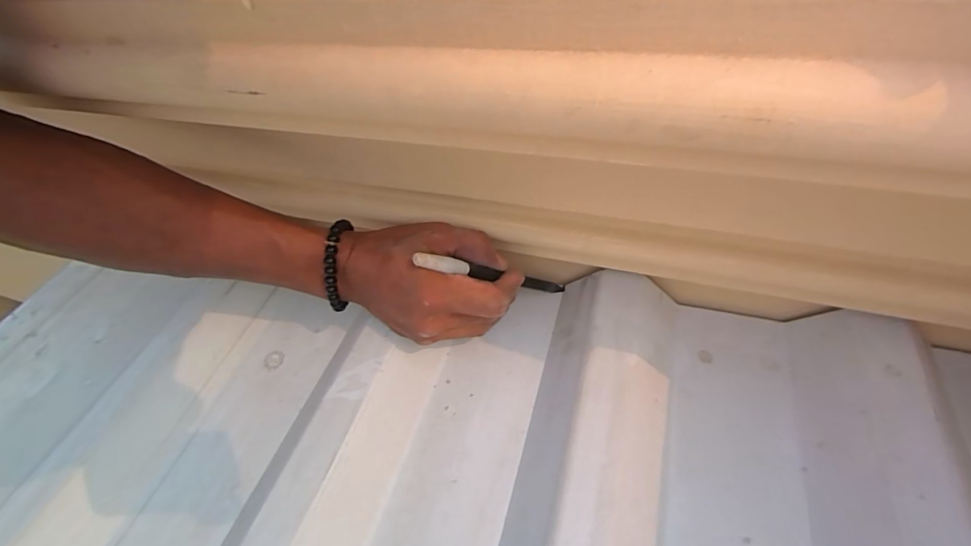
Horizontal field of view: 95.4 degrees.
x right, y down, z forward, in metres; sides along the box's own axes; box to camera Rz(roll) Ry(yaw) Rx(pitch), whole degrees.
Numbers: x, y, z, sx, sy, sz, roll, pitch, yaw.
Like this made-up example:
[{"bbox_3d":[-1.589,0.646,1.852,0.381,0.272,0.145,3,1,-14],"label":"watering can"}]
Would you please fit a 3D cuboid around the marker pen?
[{"bbox_3d":[0.013,0.003,0.322,0.151,0.010,0.010,13,27,-45],"label":"marker pen"}]

